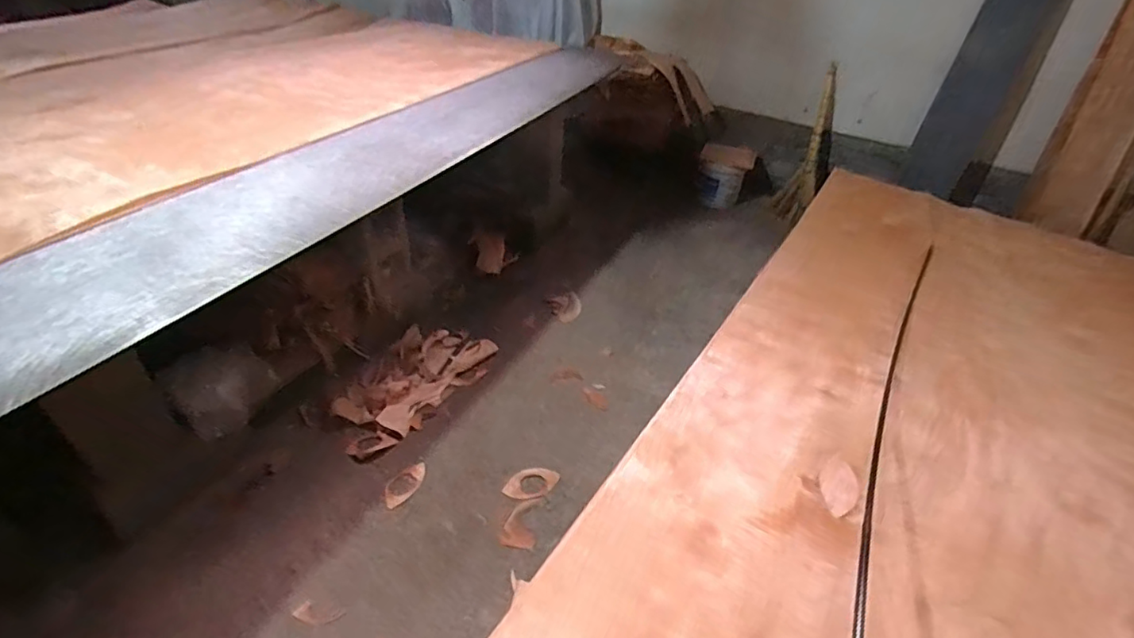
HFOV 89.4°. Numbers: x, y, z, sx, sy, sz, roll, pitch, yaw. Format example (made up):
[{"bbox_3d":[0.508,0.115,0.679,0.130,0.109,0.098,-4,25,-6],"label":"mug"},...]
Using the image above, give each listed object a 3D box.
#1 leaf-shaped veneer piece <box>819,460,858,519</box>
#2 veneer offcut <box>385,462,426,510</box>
[{"bbox_3d":[0.607,0.374,1.279,0.080,0.008,0.142,7,46,10],"label":"leaf-shaped veneer piece"},{"bbox_3d":[-0.477,0.486,1.693,0.083,0.012,0.163,24,45,21],"label":"veneer offcut"}]

